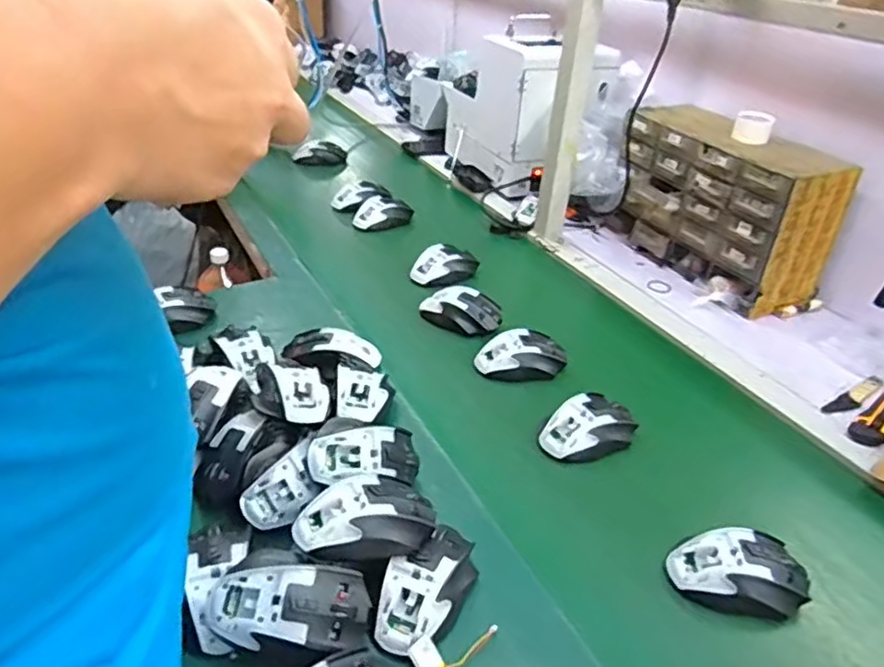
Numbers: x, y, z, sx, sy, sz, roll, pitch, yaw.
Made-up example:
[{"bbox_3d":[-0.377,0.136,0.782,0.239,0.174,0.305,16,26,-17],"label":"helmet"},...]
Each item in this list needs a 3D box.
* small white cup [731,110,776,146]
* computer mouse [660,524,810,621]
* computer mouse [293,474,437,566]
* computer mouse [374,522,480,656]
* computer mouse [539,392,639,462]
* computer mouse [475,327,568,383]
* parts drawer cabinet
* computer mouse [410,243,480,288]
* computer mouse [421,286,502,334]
[{"bbox_3d":[0.473,-0.313,0.984,0.056,0.041,0.048,18,36,20],"label":"small white cup"},{"bbox_3d":[0.265,0.209,0.572,0.117,0.038,0.069,1,34,-5],"label":"computer mouse"},{"bbox_3d":[-0.063,0.155,0.540,0.113,0.043,0.067,-9,36,-19],"label":"computer mouse"},{"bbox_3d":[-0.011,0.210,0.529,0.058,0.048,0.112,24,38,28],"label":"computer mouse"},{"bbox_3d":[0.163,0.106,0.719,0.107,0.040,0.066,-17,39,-29],"label":"computer mouse"},{"bbox_3d":[0.103,0.028,0.831,0.119,0.041,0.060,0,34,-7],"label":"computer mouse"},{"bbox_3d":[0.446,-0.208,1.055,0.148,0.221,0.339,-16,39,-28],"label":"parts drawer cabinet"},{"bbox_3d":[0.005,-0.108,1.022,0.106,0.040,0.067,-25,43,-36],"label":"computer mouse"},{"bbox_3d":[0.028,-0.033,0.914,0.113,0.040,0.063,21,37,23],"label":"computer mouse"}]

